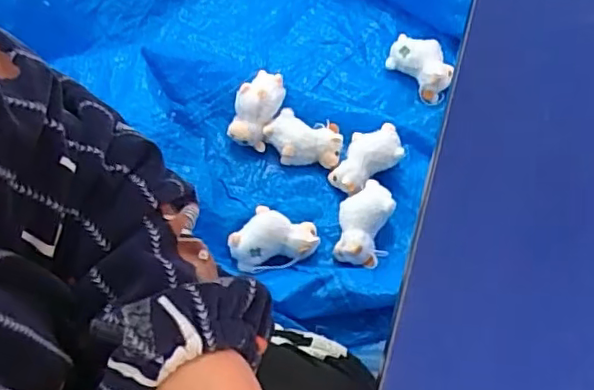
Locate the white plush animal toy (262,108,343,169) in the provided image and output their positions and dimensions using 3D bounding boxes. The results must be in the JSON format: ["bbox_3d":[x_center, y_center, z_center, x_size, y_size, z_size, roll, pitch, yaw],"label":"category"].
[{"bbox_3d":[0.011,-0.086,0.958,0.123,0.049,0.077,18,65,5],"label":"white plush animal toy"}]

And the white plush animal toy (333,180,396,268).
[{"bbox_3d":[0.099,0.041,0.899,0.080,0.059,0.120,11,65,2],"label":"white plush animal toy"}]

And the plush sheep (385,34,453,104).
[{"bbox_3d":[0.215,-0.224,1.039,0.120,0.049,0.069,40,69,14],"label":"plush sheep"}]

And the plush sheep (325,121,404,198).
[{"bbox_3d":[0.102,-0.057,0.944,0.123,0.052,0.082,-34,71,-17],"label":"plush sheep"}]

